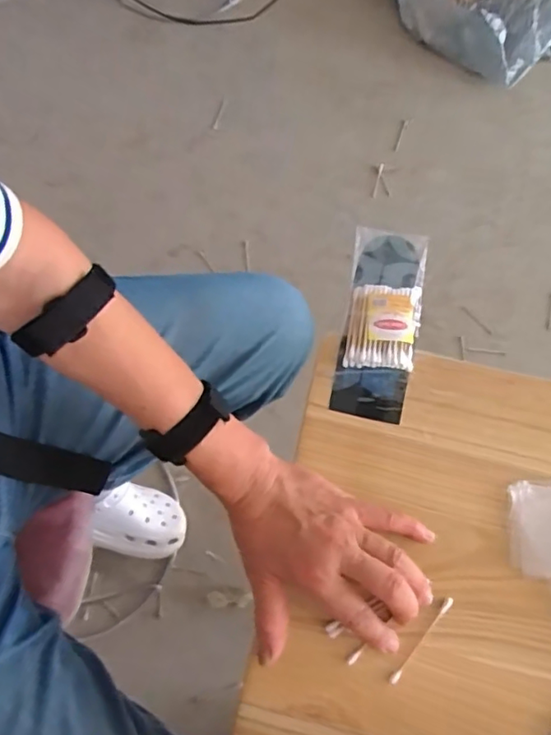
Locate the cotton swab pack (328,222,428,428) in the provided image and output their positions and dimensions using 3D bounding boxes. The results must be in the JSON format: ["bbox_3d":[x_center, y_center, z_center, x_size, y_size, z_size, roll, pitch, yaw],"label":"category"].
[{"bbox_3d":[0.093,-0.043,0.493,0.064,0.023,0.177,12,75,4],"label":"cotton swab pack"}]

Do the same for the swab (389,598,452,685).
[{"bbox_3d":[0.109,0.203,0.419,0.006,0.004,0.074,40,79,11],"label":"swab"}]

